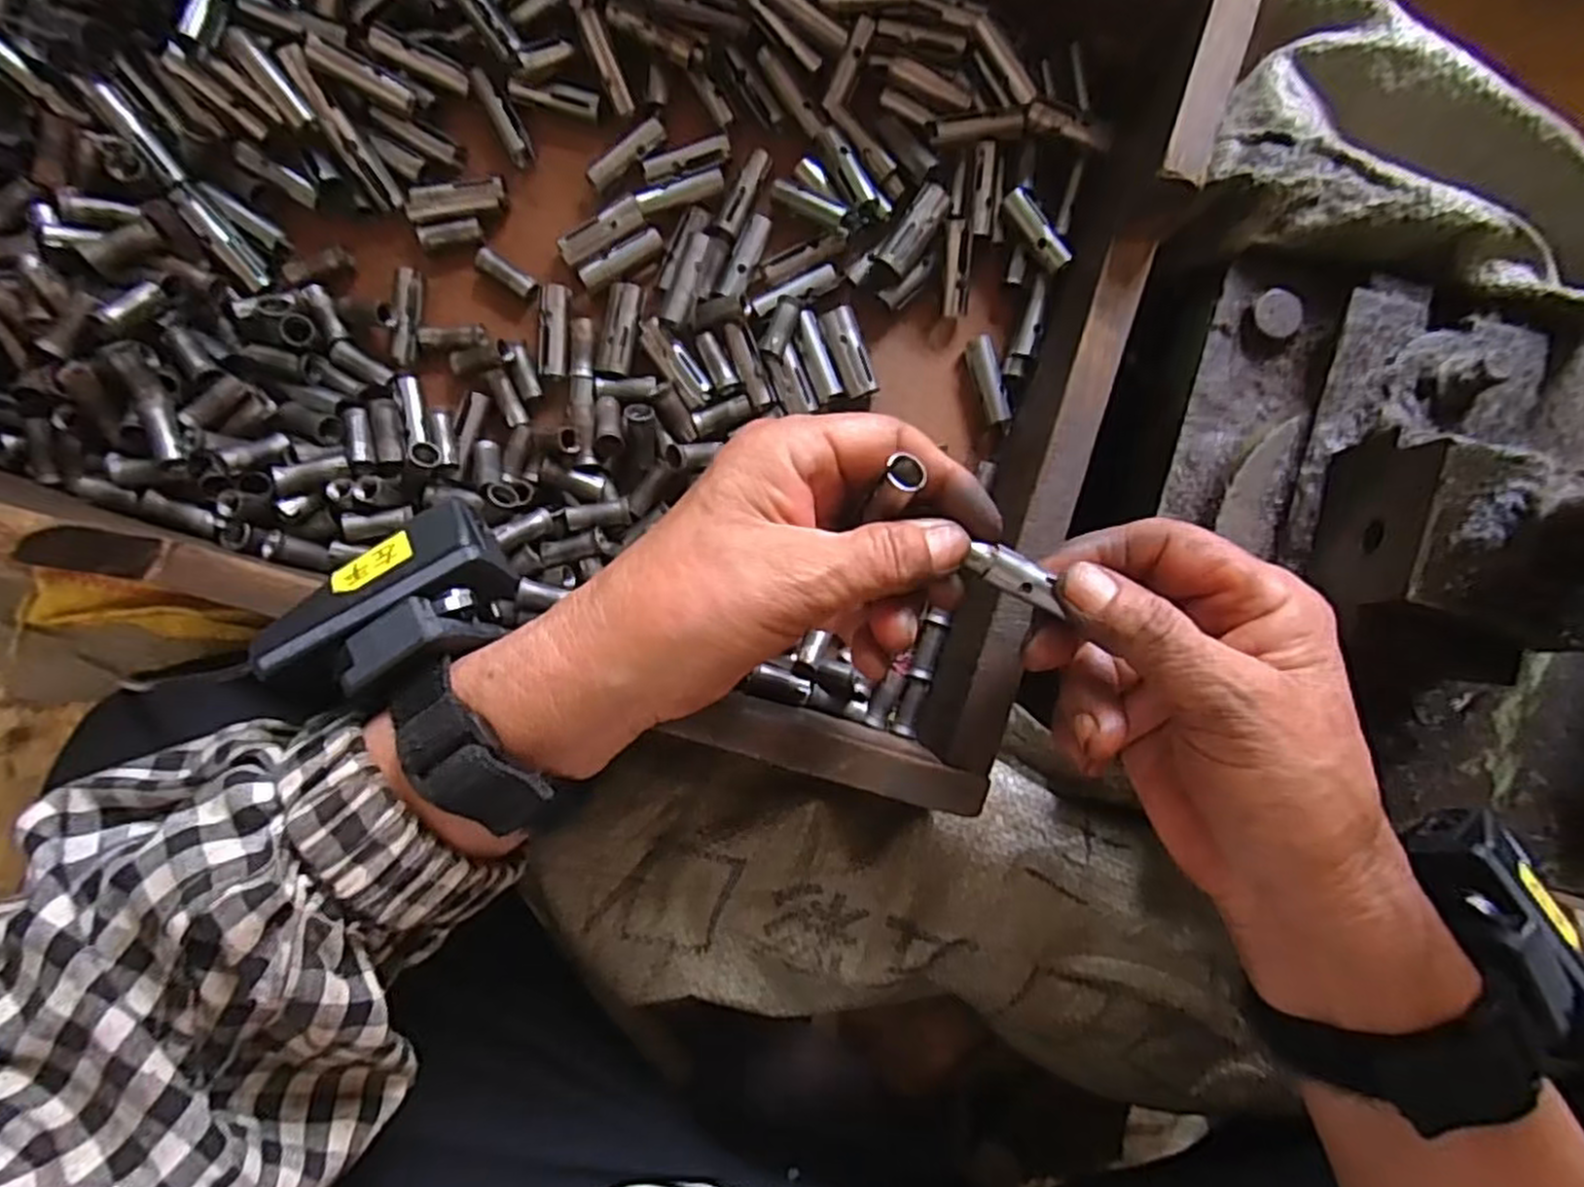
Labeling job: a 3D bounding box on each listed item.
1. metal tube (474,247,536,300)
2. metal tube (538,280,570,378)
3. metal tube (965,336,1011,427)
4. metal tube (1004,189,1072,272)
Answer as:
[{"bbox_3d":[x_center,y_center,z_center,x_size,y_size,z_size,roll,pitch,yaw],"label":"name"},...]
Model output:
[{"bbox_3d":[-0.116,-0.130,0.318,0.025,0.010,0.009,34,88,2],"label":"metal tube"},{"bbox_3d":[-0.097,-0.108,0.318,0.012,0.009,0.038,1,88,1],"label":"metal tube"},{"bbox_3d":[0.084,-0.090,0.330,0.011,0.011,0.036,-18,88,0],"label":"metal tube"},{"bbox_3d":[0.101,-0.149,0.317,0.012,0.008,0.037,-32,88,-1],"label":"metal tube"}]

